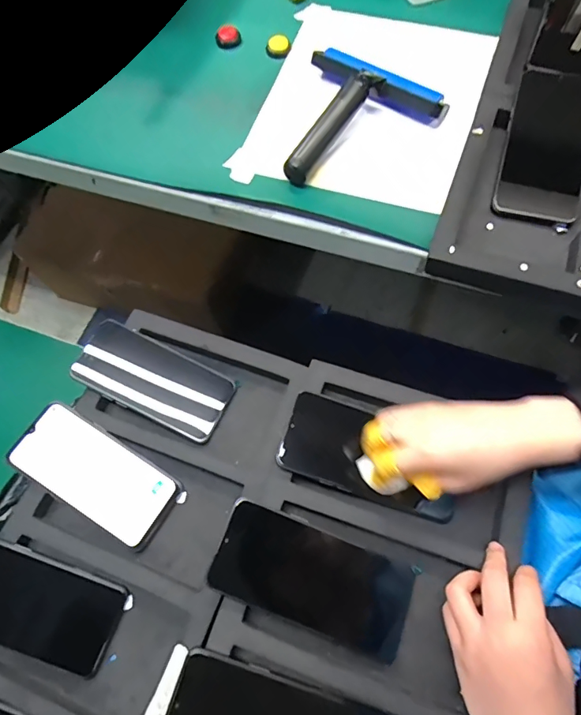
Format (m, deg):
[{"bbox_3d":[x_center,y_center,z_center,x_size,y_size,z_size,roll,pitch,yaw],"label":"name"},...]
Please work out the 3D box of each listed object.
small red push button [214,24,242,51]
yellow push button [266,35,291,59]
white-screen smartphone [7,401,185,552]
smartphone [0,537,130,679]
[{"bbox_3d":[-0.080,-0.414,0.589,0.028,0.012,0.029,36,73,16],"label":"small red push button"},{"bbox_3d":[-0.016,-0.389,0.573,0.030,0.012,0.035,0,67,3],"label":"yellow push button"},{"bbox_3d":[-0.193,0.115,0.453,0.158,0.007,0.076,34,73,4],"label":"white-screen smartphone"},{"bbox_3d":[-0.234,0.219,0.408,0.158,0.010,0.075,24,70,-2],"label":"smartphone"}]

